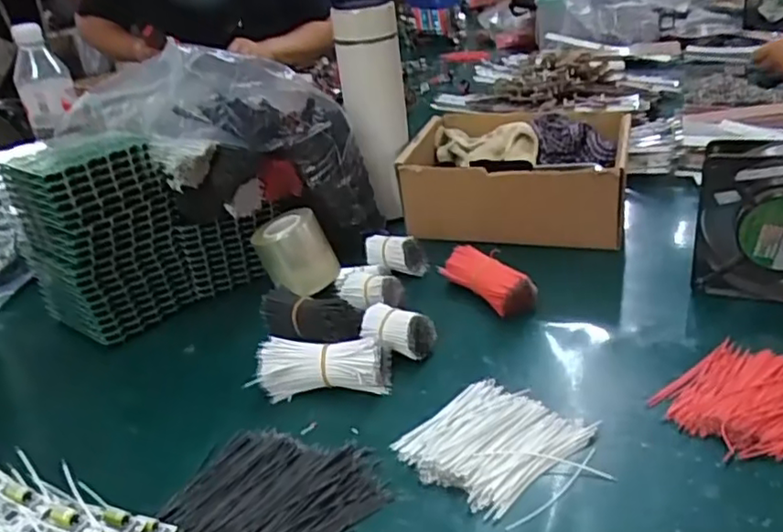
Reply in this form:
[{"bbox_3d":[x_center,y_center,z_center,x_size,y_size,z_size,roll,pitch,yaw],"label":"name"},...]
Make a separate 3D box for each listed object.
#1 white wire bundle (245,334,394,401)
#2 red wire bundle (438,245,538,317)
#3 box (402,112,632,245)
[{"bbox_3d":[-0.049,0.072,0.459,0.093,0.033,0.035,-4,27,5],"label":"white wire bundle"},{"bbox_3d":[0.082,0.013,0.547,0.032,0.039,0.092,-22,31,-28],"label":"red wire bundle"},{"bbox_3d":[0.129,-0.091,0.664,0.216,0.091,0.161,1,28,15],"label":"box"}]

